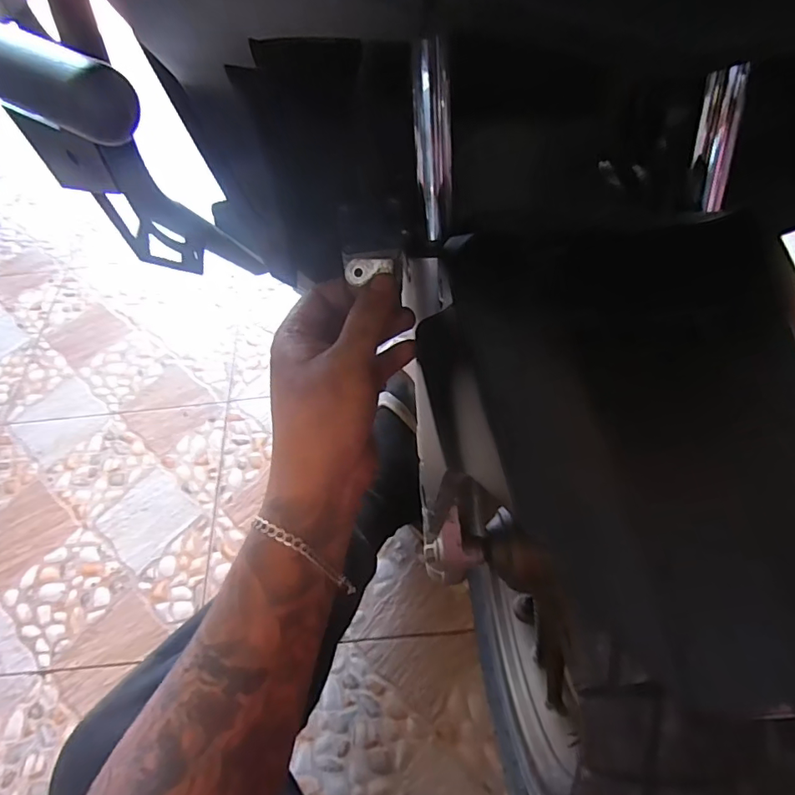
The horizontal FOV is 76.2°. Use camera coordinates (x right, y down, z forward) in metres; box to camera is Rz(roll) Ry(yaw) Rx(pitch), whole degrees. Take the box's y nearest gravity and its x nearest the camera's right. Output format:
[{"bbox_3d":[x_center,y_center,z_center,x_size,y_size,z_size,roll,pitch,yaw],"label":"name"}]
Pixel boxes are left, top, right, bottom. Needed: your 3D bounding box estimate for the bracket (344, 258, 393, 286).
[{"bbox_3d":[-0.017,-0.074,0.296,0.028,0.004,0.014,2,95,8],"label":"bracket"}]

